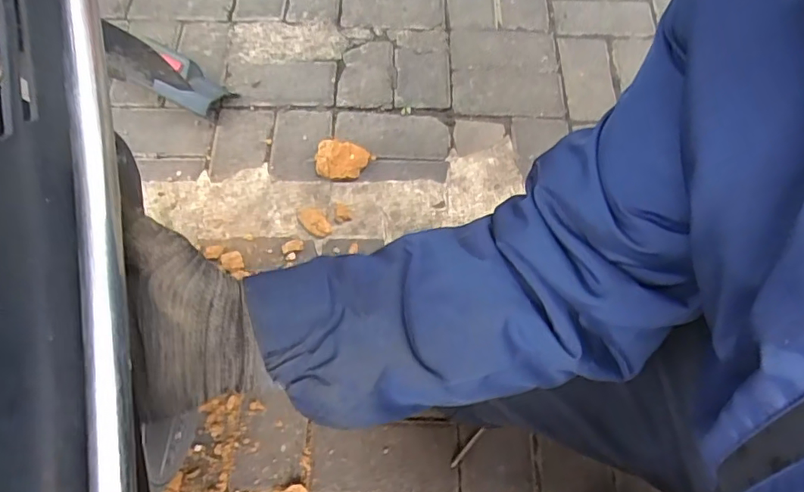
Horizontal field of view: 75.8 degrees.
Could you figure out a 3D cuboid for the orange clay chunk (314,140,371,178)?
[{"bbox_3d":[-0.097,-0.136,0.835,0.081,0.031,0.061,11,67,4],"label":"orange clay chunk"}]

